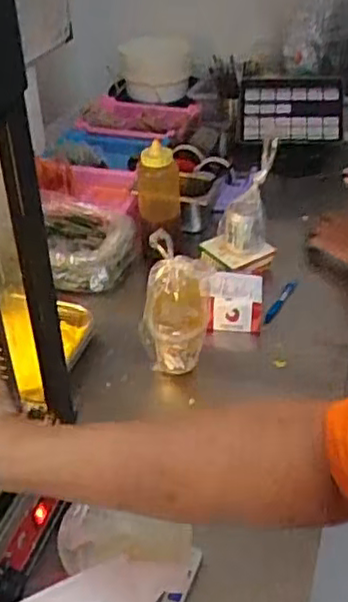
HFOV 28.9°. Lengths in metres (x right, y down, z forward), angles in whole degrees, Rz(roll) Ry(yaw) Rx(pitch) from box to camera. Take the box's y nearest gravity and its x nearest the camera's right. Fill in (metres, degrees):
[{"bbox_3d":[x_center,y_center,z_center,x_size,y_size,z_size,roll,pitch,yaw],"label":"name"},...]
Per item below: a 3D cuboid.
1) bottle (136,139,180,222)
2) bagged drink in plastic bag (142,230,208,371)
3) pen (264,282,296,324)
[{"bbox_3d":[-0.030,-0.224,1.318,0.083,0.169,0.066,-2,37,1],"label":"bottle"},{"bbox_3d":[0.001,0.008,1.043,0.094,0.211,0.094,-5,37,-3],"label":"bagged drink in plastic bag"},{"bbox_3d":[0.193,0.001,1.226,0.014,0.016,0.112,22,55,28],"label":"pen"}]

